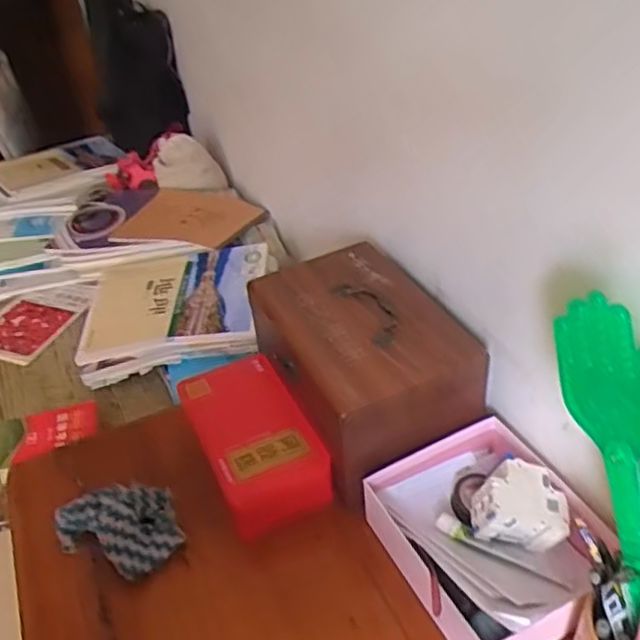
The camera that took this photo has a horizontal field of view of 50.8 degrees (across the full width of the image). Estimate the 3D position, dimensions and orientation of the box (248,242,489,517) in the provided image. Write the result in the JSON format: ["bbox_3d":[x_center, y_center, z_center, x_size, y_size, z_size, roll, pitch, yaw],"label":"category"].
[{"bbox_3d":[0.045,0.044,0.772,0.179,0.129,0.261,-23,42,-21],"label":"box"}]

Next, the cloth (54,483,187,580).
[{"bbox_3d":[-0.212,0.211,0.710,0.139,0.042,0.085,15,43,24],"label":"cloth"}]

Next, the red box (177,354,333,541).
[{"bbox_3d":[-0.078,0.134,0.771,0.111,0.063,0.209,-20,41,-17],"label":"red box"}]

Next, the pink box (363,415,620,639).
[{"bbox_3d":[0.162,0.206,0.645,0.179,0.076,0.205,-19,41,-16],"label":"pink box"}]

